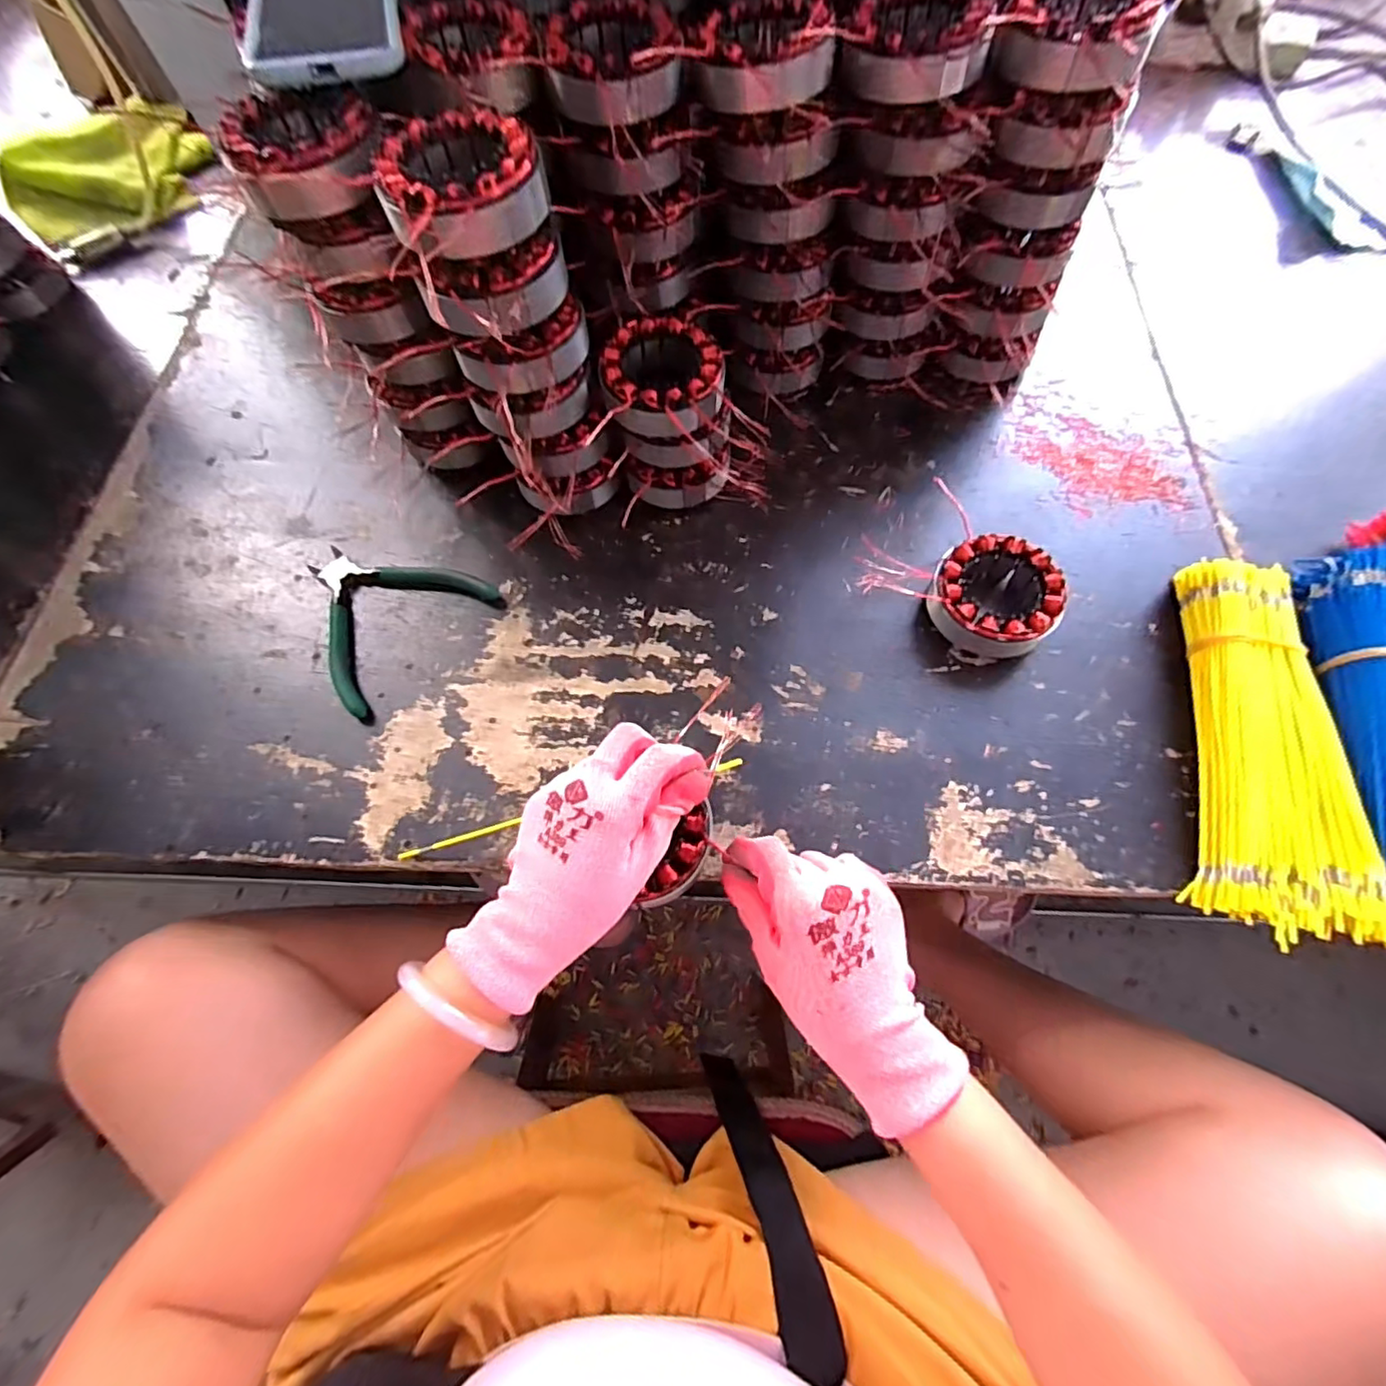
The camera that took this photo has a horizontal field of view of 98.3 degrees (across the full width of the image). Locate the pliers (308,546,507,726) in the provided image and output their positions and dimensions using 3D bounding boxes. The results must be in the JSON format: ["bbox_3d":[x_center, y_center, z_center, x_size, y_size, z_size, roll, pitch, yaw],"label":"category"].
[{"bbox_3d":[-0.239,-0.069,0.462,0.133,0.013,0.135,41,75,16],"label":"pliers"}]

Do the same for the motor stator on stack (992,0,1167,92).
[{"bbox_3d":[0.236,-0.408,0.367,0.086,0.032,0.078,25,71,11],"label":"motor stator on stack"}]

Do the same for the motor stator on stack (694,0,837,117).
[{"bbox_3d":[0.047,-0.400,0.373,0.080,0.033,0.084,8,69,5],"label":"motor stator on stack"}]

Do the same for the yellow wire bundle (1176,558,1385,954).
[{"bbox_3d":[0.370,0.031,0.389,0.089,0.043,0.245,10,69,6],"label":"yellow wire bundle"}]

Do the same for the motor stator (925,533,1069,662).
[{"bbox_3d":[0.219,-0.071,0.439,0.086,0.040,0.083,-1,69,1],"label":"motor stator"}]

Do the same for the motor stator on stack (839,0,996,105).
[{"bbox_3d":[0.142,-0.410,0.375,0.084,0.031,0.082,23,71,10],"label":"motor stator on stack"}]

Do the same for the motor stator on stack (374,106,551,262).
[{"bbox_3d":[-0.125,-0.274,0.327,0.083,0.033,0.091,-1,69,1],"label":"motor stator on stack"}]

